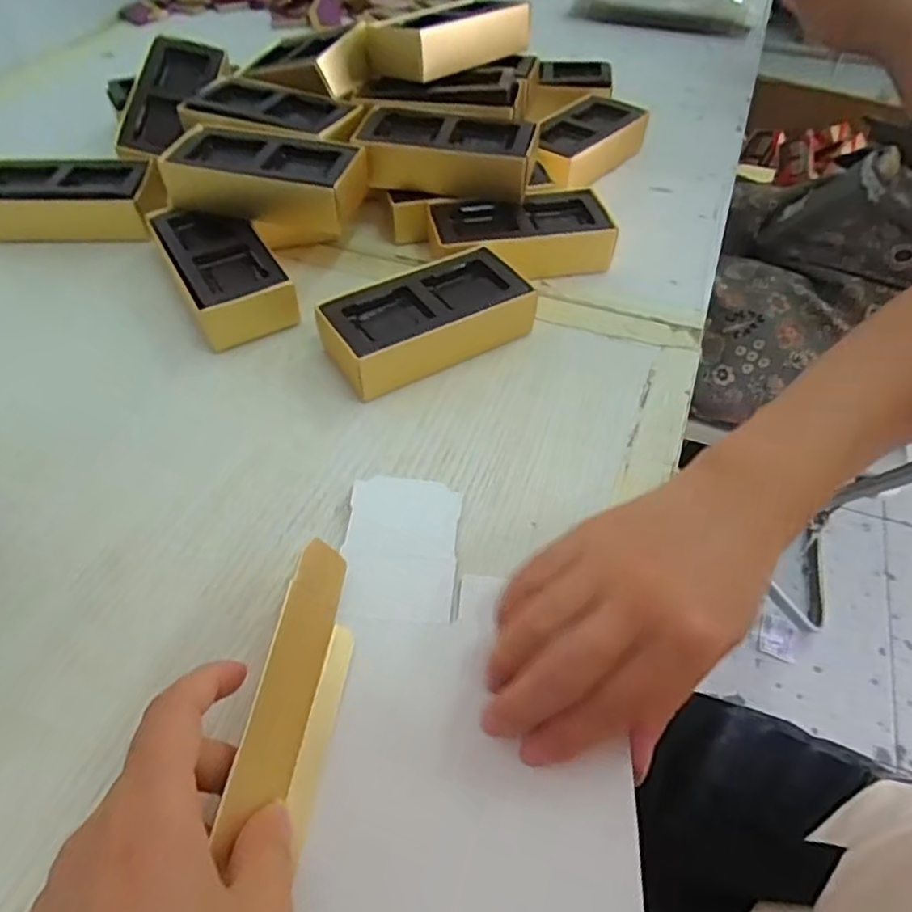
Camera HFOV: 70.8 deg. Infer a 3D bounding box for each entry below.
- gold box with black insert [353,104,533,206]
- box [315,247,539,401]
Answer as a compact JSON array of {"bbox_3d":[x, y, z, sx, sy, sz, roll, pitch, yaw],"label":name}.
[{"bbox_3d":[-0.008,-0.197,0.416,0.112,0.030,0.054,11,51,8],"label":"gold box with black insert"},{"bbox_3d":[-0.016,-0.078,0.370,0.111,0.032,0.054,-26,55,-20],"label":"box"}]

